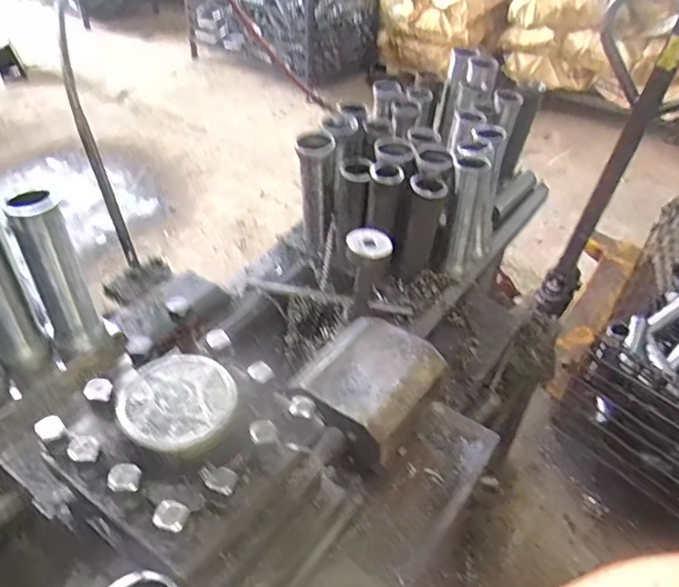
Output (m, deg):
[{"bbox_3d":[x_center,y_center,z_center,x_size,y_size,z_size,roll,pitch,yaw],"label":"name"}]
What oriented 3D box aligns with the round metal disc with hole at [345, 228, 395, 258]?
[{"bbox_3d":[0.037,-0.063,0.705,0.057,0.009,0.043,1,60,1],"label":"round metal disc with hole"}]

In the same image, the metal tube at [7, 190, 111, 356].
[{"bbox_3d":[-0.296,-0.019,0.609,0.049,0.187,0.039,-15,44,-20],"label":"metal tube"}]

